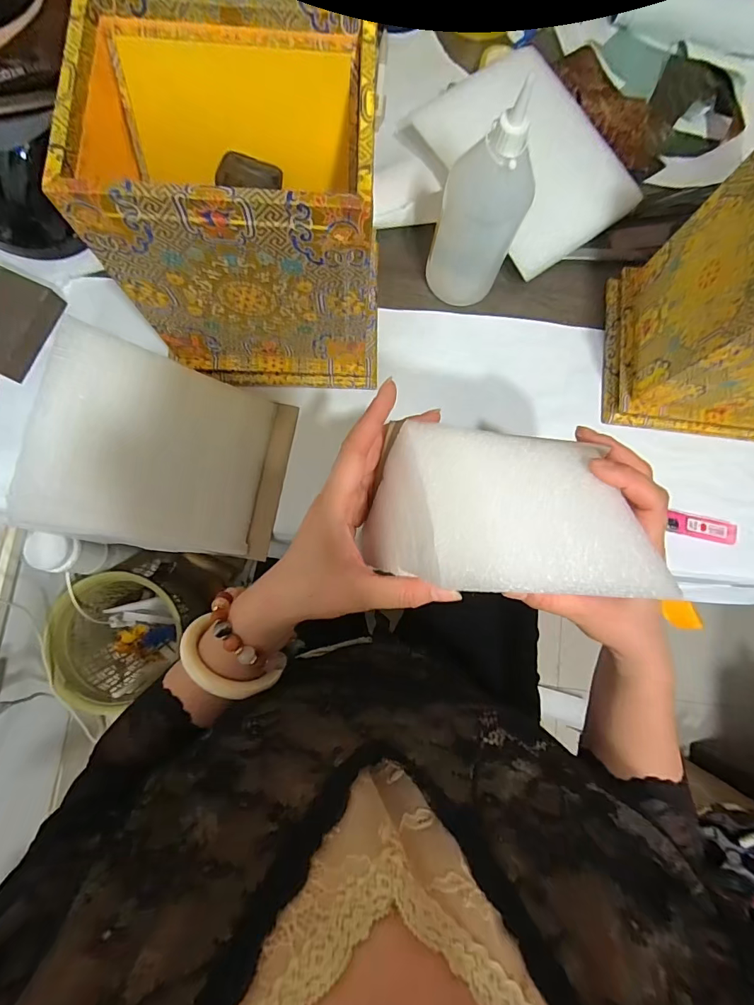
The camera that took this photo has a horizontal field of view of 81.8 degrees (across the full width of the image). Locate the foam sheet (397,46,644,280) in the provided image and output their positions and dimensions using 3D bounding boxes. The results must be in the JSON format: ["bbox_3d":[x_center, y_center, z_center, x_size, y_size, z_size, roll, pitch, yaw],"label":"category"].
[{"bbox_3d":[0.162,-0.376,0.479,0.168,0.031,0.221,-35,90,-2],"label":"foam sheet"}]

